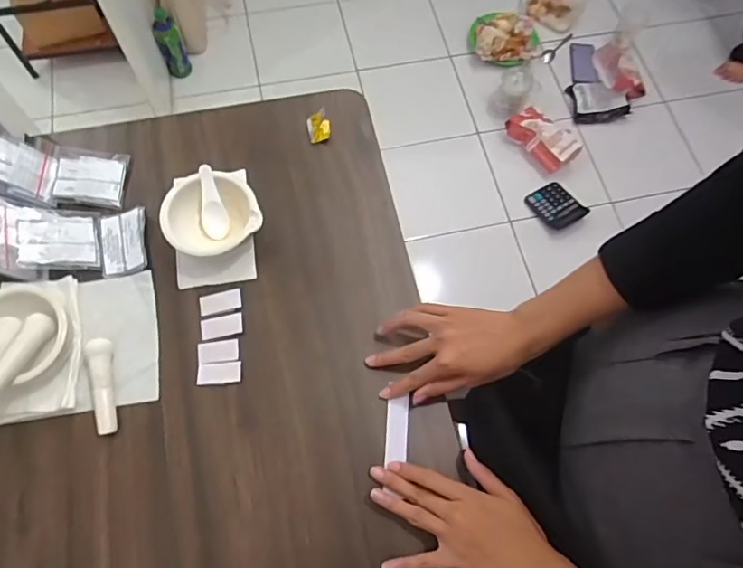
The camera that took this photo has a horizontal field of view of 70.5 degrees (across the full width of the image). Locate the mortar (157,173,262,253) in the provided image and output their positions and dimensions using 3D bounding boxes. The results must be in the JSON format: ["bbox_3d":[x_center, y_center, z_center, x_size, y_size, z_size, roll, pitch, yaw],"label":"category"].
[{"bbox_3d":[-0.174,-0.073,0.576,0.099,0.043,0.095,1,69,-2],"label":"mortar"}]

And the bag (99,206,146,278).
[{"bbox_3d":[-0.275,-0.047,0.583,0.051,0.014,0.077,-9,70,-5],"label":"bag"}]

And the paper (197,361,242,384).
[{"bbox_3d":[-0.156,0.091,0.540,0.044,0.004,0.022,-3,70,-3],"label":"paper"}]

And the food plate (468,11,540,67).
[{"bbox_3d":[0.437,-0.808,1.716,0.216,0.030,0.220,1,69,-2],"label":"food plate"}]

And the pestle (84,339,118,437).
[{"bbox_3d":[-0.268,0.100,0.522,0.023,0.023,0.093,-8,70,-5],"label":"pestle"}]

